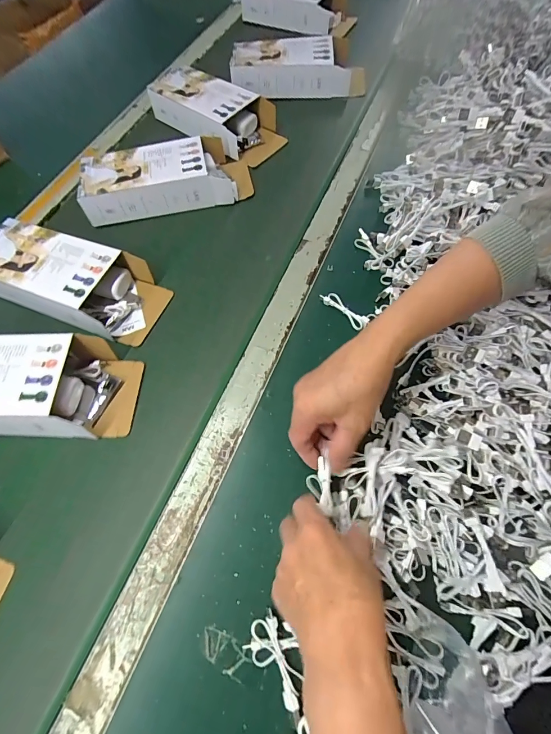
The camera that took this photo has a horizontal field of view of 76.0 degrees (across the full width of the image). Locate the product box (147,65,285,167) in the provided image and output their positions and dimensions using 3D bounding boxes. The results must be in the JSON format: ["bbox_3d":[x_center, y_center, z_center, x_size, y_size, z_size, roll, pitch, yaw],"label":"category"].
[{"bbox_3d":[-0.102,-0.450,0.625,0.257,0.056,0.108,35,72,19],"label":"product box"}]

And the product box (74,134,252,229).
[{"bbox_3d":[-0.170,-0.301,0.555,0.250,0.050,0.108,-12,64,-1],"label":"product box"}]

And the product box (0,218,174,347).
[{"bbox_3d":[-0.273,-0.123,0.472,0.254,0.050,0.118,20,68,14],"label":"product box"}]

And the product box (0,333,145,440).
[{"bbox_3d":[-0.292,0.021,0.400,0.250,0.051,0.110,-1,64,4],"label":"product box"}]

